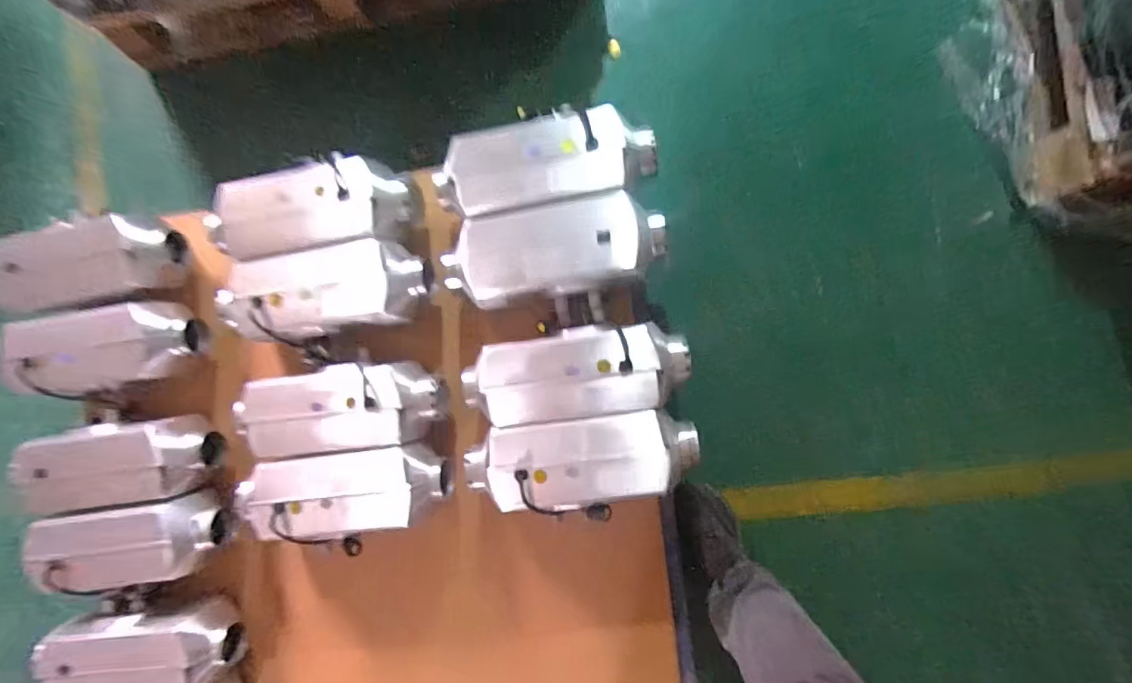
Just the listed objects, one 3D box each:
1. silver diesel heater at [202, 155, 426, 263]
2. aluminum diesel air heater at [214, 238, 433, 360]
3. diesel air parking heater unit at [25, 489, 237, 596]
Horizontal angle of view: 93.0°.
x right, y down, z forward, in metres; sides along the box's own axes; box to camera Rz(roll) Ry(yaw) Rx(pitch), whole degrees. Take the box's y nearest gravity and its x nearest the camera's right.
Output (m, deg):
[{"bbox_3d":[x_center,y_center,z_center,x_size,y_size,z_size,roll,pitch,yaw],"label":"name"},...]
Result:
[{"bbox_3d":[-0.459,-0.241,0.986,0.372,0.098,0.159,-4,88,7],"label":"silver diesel heater"},{"bbox_3d":[-0.427,-0.071,0.967,0.374,0.107,0.187,-13,87,7],"label":"aluminum diesel air heater"},{"bbox_3d":[-0.794,0.378,0.996,0.301,0.103,0.158,-12,87,-6],"label":"diesel air parking heater unit"}]

